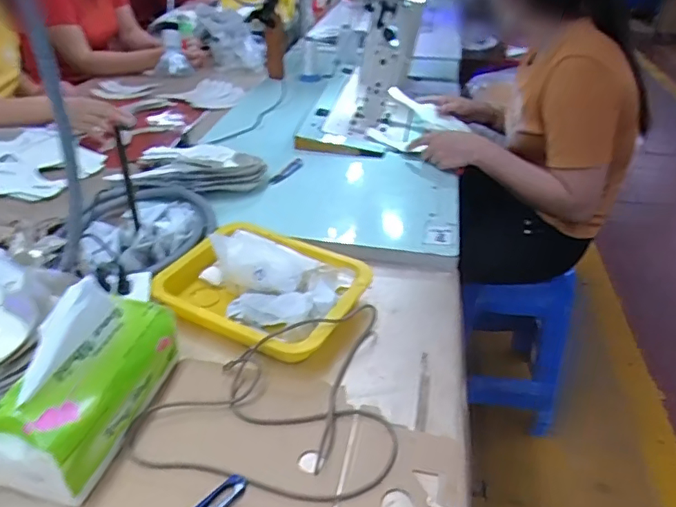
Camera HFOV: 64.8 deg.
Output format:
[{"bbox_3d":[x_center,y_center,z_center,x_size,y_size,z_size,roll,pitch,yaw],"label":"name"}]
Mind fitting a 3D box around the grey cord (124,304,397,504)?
[{"bbox_3d":[-0.066,0.139,0.603,0.274,0.039,0.254,6,36,7],"label":"grey cord"}]

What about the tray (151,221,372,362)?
[{"bbox_3d":[-0.099,0.036,0.716,0.246,0.078,0.194,18,39,23],"label":"tray"}]

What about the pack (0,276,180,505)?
[{"bbox_3d":[-0.252,0.111,0.528,0.091,0.166,0.199,9,36,11],"label":"pack"}]

